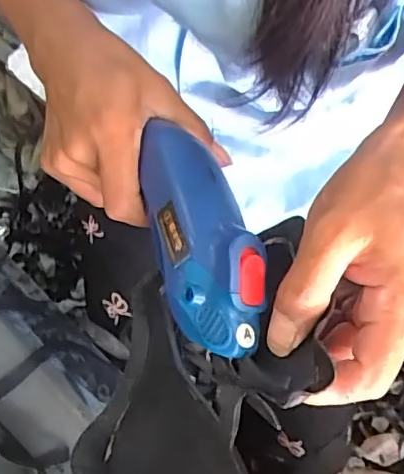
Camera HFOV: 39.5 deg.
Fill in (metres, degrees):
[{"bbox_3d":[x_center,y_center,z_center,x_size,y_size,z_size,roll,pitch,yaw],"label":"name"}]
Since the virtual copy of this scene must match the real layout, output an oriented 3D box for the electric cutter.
[{"bbox_3d":[-0.003,-0.006,0.263,0.044,0.029,0.125,-18,59,-2],"label":"electric cutter"}]

